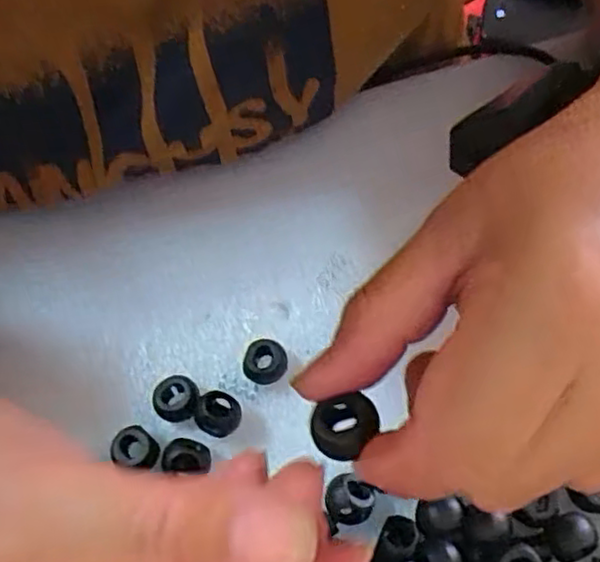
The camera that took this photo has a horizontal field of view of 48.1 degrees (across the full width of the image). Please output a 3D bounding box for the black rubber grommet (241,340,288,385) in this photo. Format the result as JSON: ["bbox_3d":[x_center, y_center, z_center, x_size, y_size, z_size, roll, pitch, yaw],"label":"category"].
[{"bbox_3d":[-0.014,0.033,0.268,0.016,0.012,0.016,-1,65,1],"label":"black rubber grommet"}]

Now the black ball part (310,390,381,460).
[{"bbox_3d":[0.012,0.038,0.173,0.016,0.008,0.015,-10,64,-4],"label":"black ball part"}]

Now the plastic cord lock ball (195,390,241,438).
[{"bbox_3d":[-0.031,0.051,0.257,0.018,0.008,0.016,37,71,17],"label":"plastic cord lock ball"}]

